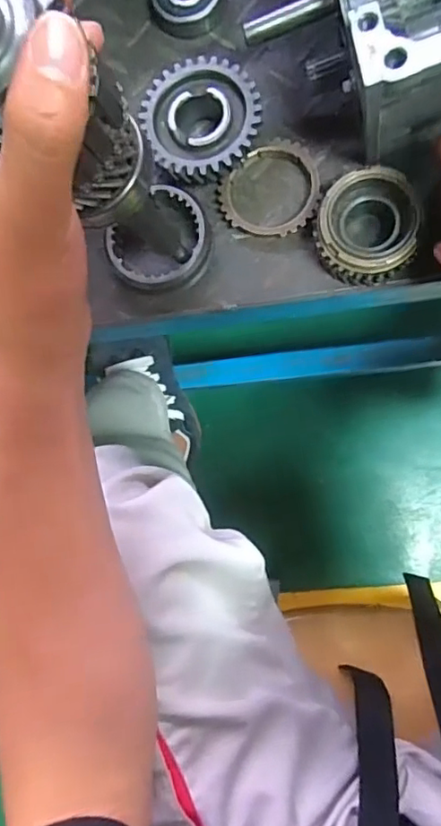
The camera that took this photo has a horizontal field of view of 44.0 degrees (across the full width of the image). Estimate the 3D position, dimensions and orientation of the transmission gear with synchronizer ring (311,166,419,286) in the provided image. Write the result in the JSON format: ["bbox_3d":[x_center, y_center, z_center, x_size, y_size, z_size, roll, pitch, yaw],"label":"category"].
[{"bbox_3d":[0.089,-0.113,0.338,0.059,0.032,0.061,-1,86,9],"label":"transmission gear with synchronizer ring"}]

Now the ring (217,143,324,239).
[{"bbox_3d":[0.032,-0.146,0.360,0.066,0.013,0.062,-1,86,9],"label":"ring"}]

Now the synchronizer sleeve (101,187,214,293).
[{"bbox_3d":[-0.040,-0.116,0.364,0.065,0.021,0.065,-1,86,9],"label":"synchronizer sleeve"}]

